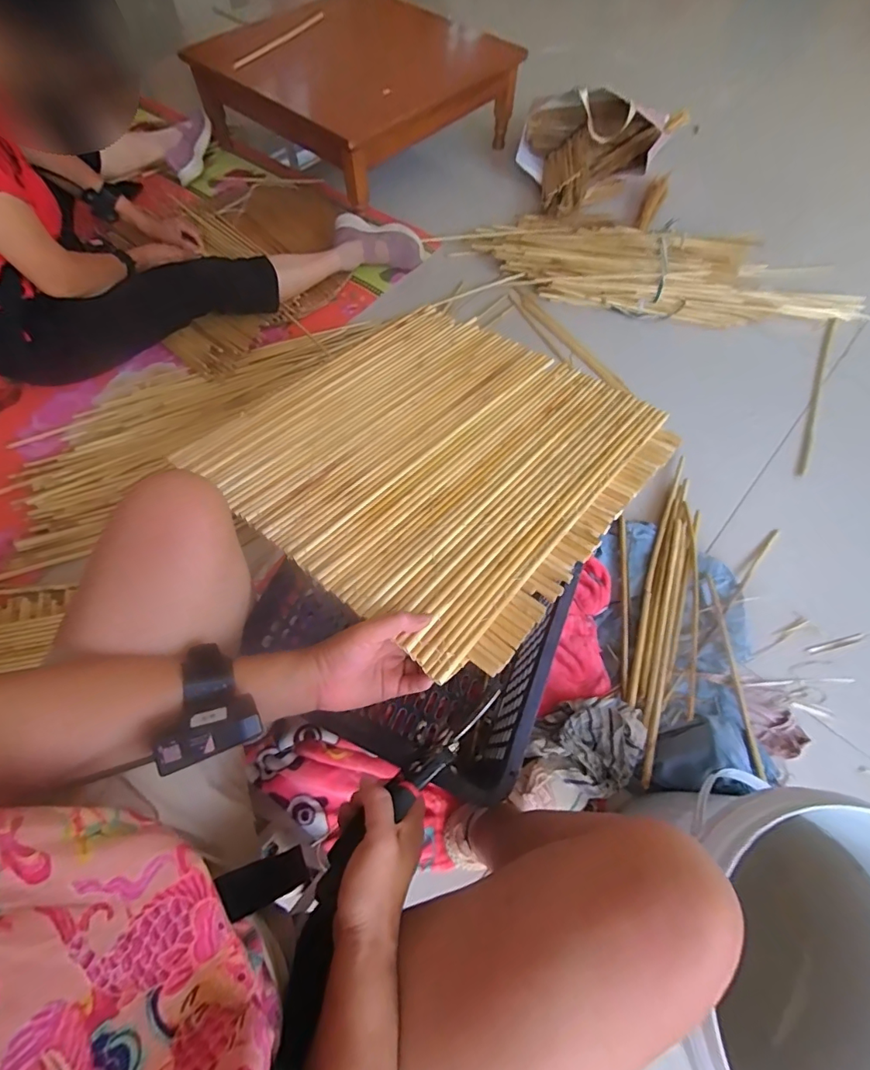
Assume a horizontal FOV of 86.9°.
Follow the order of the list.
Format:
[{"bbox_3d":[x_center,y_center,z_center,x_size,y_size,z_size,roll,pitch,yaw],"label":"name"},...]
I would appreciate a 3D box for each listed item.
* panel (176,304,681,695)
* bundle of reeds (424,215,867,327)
[{"bbox_3d":[0.006,-0.117,0.583,0.459,0.016,0.470,35,61,22],"label":"panel"},{"bbox_3d":[0.559,-0.698,1.186,1.034,0.084,0.299,11,65,4],"label":"bundle of reeds"}]

